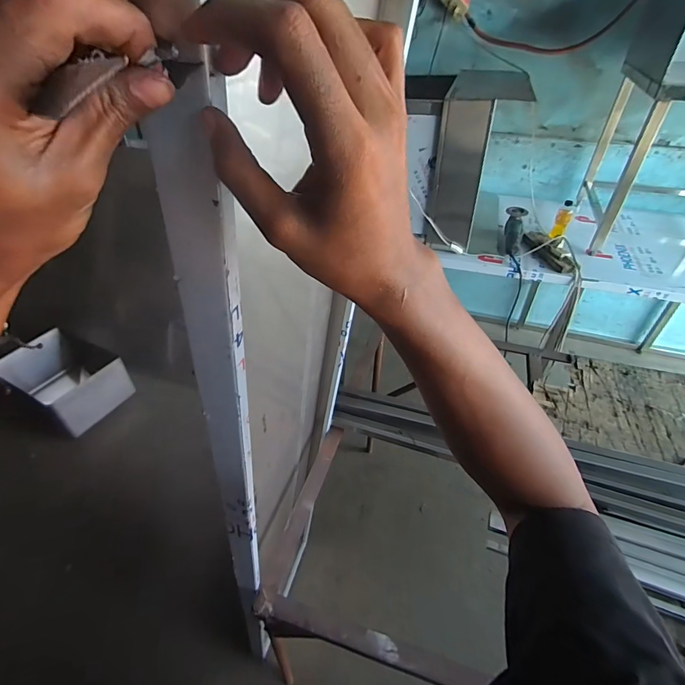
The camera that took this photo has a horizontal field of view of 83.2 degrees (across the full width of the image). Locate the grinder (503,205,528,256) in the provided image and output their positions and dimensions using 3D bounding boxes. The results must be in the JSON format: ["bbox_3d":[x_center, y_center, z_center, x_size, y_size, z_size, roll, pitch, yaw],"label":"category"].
[{"bbox_3d":[0.722,-0.463,1.609,0.080,0.100,0.287,12,43,13],"label":"grinder"}]

